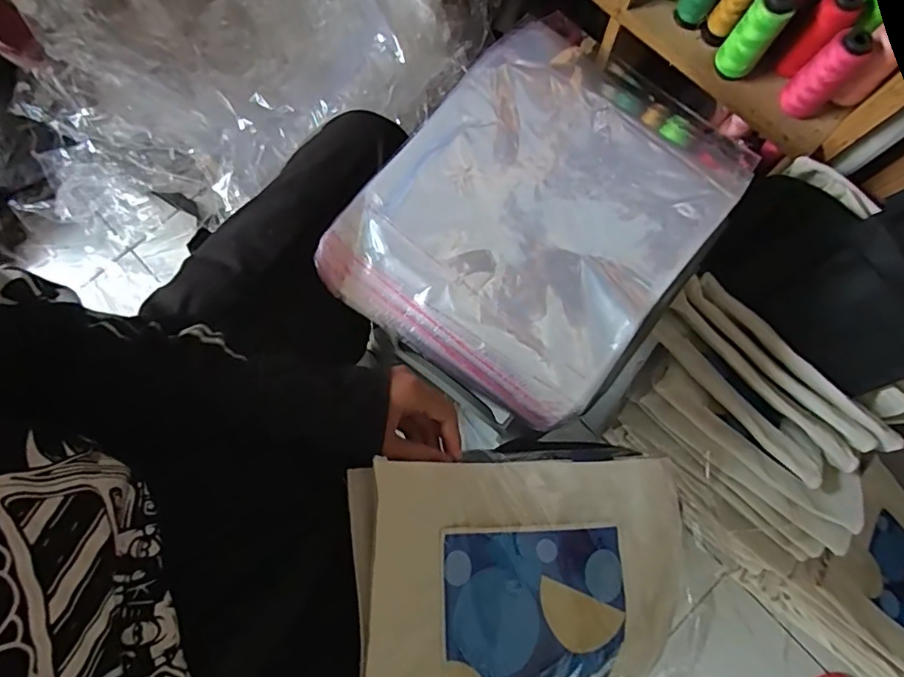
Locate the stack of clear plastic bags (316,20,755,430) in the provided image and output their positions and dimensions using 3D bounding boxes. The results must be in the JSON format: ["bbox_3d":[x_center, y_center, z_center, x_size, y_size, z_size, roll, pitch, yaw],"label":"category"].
[{"bbox_3d":[0.087,-0.125,0.510,0.282,0.034,0.348,38,82,6],"label":"stack of clear plastic bags"}]

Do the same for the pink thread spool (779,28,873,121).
[{"bbox_3d":[0.458,-0.322,0.641,0.042,0.112,0.052,-40,83,-7],"label":"pink thread spool"}]

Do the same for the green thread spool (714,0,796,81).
[{"bbox_3d":[0.372,-0.375,0.645,0.048,0.111,0.038,32,81,5],"label":"green thread spool"}]

